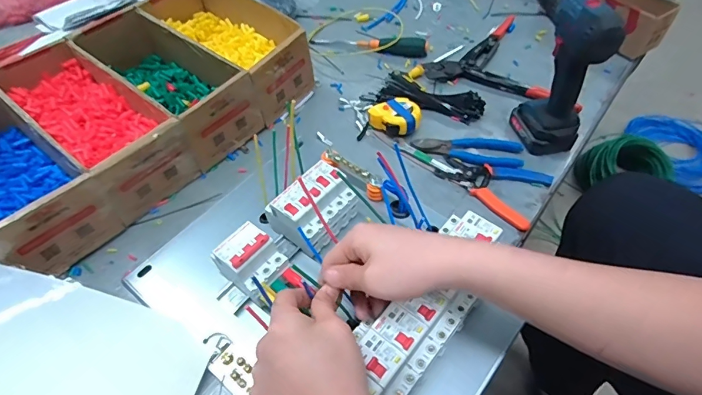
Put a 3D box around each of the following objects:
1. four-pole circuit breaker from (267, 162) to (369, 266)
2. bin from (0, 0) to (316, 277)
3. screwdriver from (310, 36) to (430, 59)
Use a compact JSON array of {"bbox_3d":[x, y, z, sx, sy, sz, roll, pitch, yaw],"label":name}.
[{"bbox_3d":[-0.045,0.014,0.549,0.071,0.080,0.094,33,59,25],"label":"four-pole circuit breaker"},{"bbox_3d":[-0.336,-0.145,0.682,0.319,0.121,0.537,32,59,24],"label":"bin"},{"bbox_3d":[0.036,-0.305,0.852,0.229,0.027,0.040,14,53,13],"label":"screwdriver"}]

